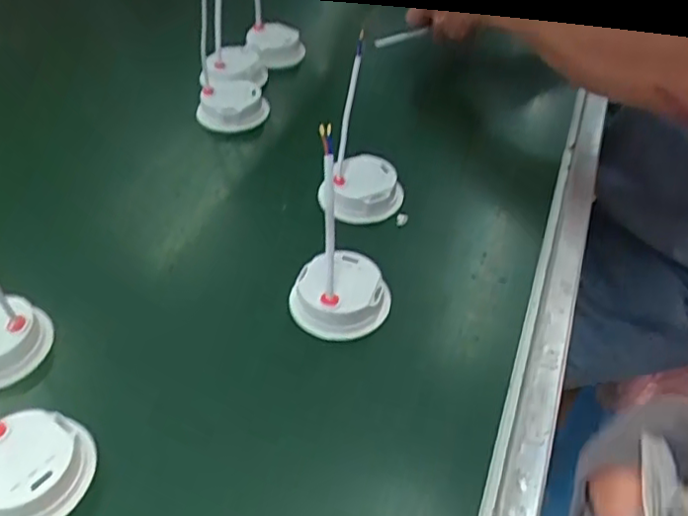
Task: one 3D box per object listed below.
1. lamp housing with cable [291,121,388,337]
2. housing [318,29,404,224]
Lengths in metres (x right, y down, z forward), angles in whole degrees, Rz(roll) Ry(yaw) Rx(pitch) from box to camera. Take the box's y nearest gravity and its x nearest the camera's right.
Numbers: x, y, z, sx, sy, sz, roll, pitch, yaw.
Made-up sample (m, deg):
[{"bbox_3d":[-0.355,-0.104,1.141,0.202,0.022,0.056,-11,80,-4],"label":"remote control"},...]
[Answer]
[{"bbox_3d":[0.000,-0.012,0.435,0.071,0.116,0.080,5,47,4],"label":"lamp housing with cable"},{"bbox_3d":[0.017,-0.095,0.524,0.071,0.127,0.072,5,47,4],"label":"housing"}]

